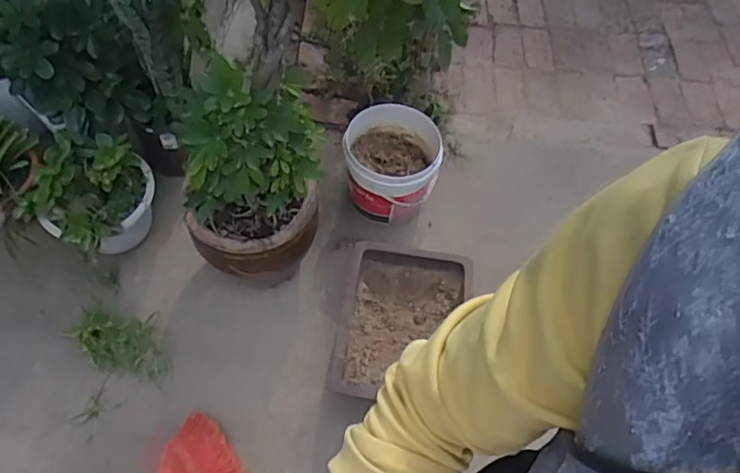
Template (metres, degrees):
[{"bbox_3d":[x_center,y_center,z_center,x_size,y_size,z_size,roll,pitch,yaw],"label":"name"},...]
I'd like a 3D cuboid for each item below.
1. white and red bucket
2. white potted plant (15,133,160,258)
[{"bbox_3d":[0.064,-0.207,1.681,0.265,0.236,0.268,2,56,-4],"label":"white and red bucket"},{"bbox_3d":[-0.704,-0.104,1.488,0.254,0.267,0.282,24,58,11],"label":"white potted plant"}]

